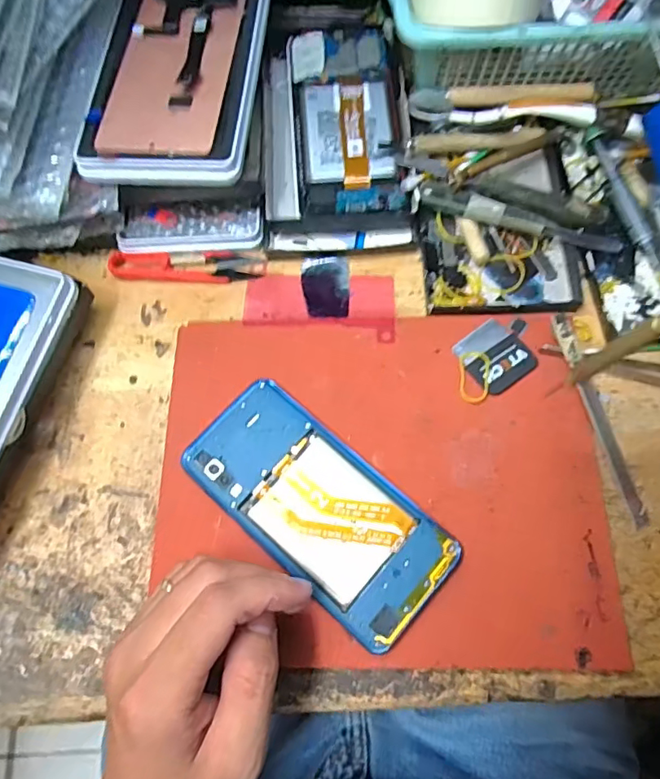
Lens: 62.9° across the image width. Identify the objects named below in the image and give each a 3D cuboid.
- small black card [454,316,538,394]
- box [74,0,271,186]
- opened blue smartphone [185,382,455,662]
[{"bbox_3d":[0.107,-0.024,0.335,0.047,0.004,0.042,-36,74,-9],"label":"small black card"},{"bbox_3d":[-0.097,-0.211,0.349,0.099,0.016,0.182,4,72,4],"label":"box"},{"bbox_3d":[-0.006,0.065,0.307,0.156,0.007,0.074,41,78,15],"label":"opened blue smartphone"}]

